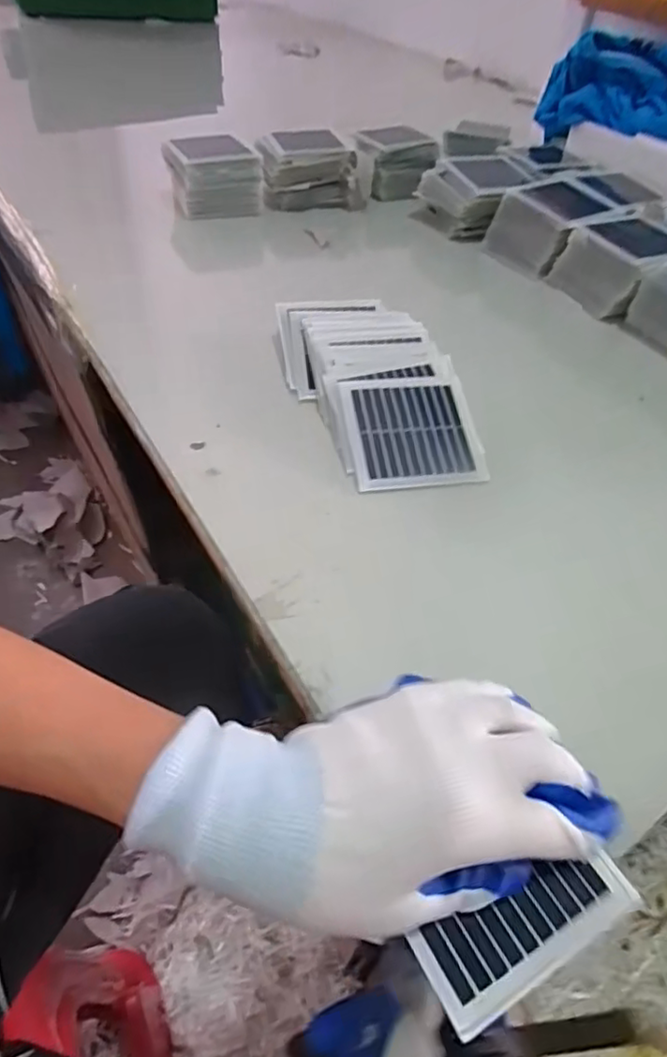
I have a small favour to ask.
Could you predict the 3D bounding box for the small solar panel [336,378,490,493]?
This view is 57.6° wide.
[{"bbox_3d":[0.057,-0.071,0.447,0.094,0.009,0.092,-5,65,-10],"label":"small solar panel"}]

